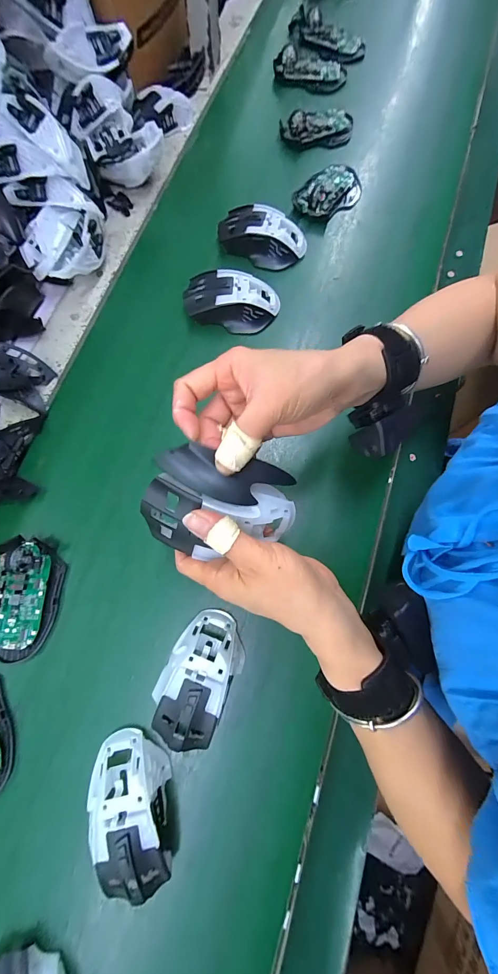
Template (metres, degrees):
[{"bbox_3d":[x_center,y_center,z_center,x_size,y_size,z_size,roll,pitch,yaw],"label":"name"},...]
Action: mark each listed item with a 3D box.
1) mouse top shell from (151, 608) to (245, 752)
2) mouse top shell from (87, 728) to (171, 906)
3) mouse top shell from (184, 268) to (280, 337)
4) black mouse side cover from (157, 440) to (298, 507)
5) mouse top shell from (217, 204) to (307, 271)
[{"bbox_3d":[-0.045,0.174,0.301,0.063,0.041,0.114,26,80,5],"label":"mouse top shell"},{"bbox_3d":[-0.100,0.276,0.276,0.061,0.041,0.112,-8,79,-1],"label":"mouse top shell"},{"bbox_3d":[-0.021,-0.227,0.400,0.113,0.034,0.062,5,79,1],"label":"mouse top shell"},{"bbox_3d":[-0.014,-0.006,0.225,0.094,0.016,0.032,10,75,-15],"label":"black mouse side cover"},{"bbox_3d":[0.017,-0.327,0.427,0.113,0.036,0.062,18,79,4],"label":"mouse top shell"}]

